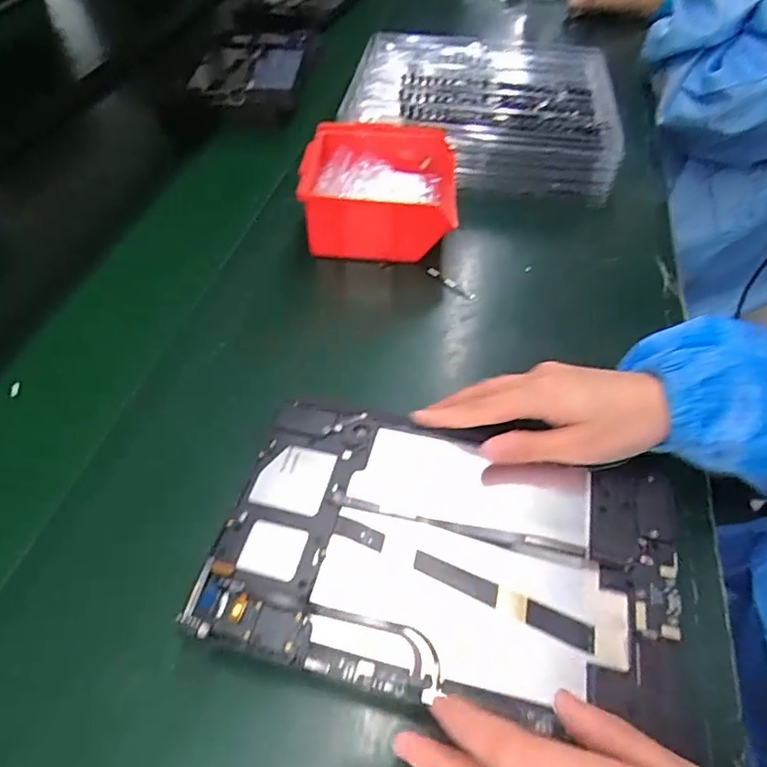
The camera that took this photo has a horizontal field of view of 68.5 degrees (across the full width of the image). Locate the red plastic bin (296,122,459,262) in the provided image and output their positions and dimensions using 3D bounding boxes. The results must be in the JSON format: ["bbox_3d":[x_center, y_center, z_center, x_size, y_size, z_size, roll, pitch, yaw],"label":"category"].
[{"bbox_3d":[-0.002,-0.171,0.522,0.134,0.077,0.131,3,49,4],"label":"red plastic bin"}]

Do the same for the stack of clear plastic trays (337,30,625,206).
[{"bbox_3d":[0.105,-0.305,0.637,0.278,0.080,0.257,4,50,4],"label":"stack of clear plastic trays"}]

